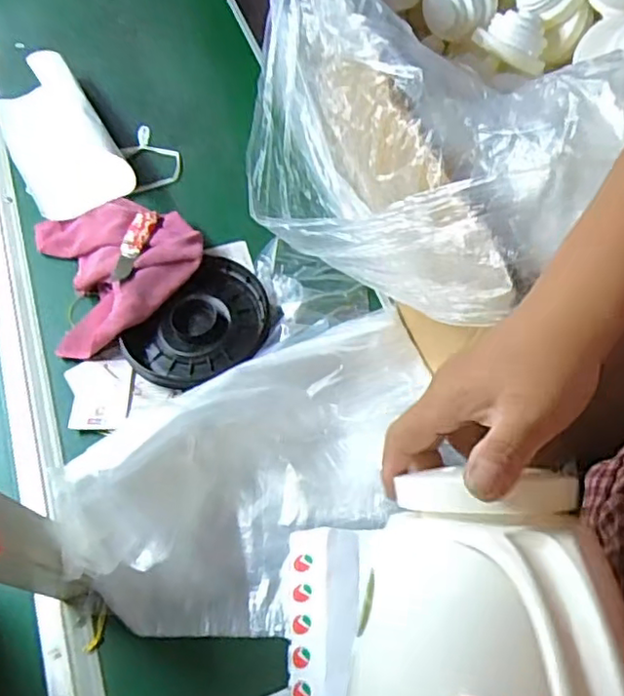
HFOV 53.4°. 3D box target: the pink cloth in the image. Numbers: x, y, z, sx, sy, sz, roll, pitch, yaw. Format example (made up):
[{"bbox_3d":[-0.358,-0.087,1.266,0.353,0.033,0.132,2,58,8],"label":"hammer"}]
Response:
[{"bbox_3d":[-0.195,-0.090,0.630,0.158,0.041,0.183,-19,62,-7],"label":"pink cloth"}]

